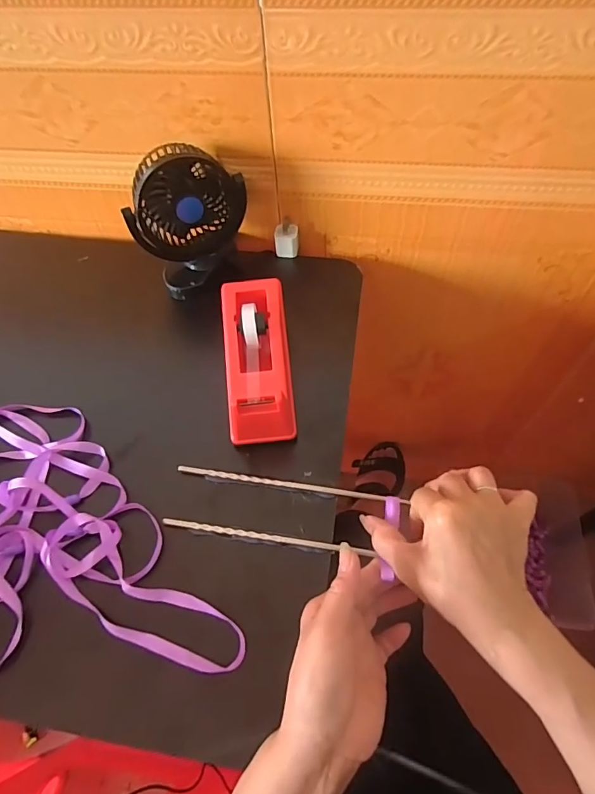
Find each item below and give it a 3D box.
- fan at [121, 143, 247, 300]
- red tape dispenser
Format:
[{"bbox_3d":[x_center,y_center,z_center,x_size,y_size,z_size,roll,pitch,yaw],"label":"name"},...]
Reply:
[{"bbox_3d":[-0.119,-0.193,0.497,0.074,0.130,0.117,37,68,22],"label":"fan"},{"bbox_3d":[-0.038,-0.031,0.444,0.061,0.085,0.158,-6,59,0],"label":"red tape dispenser"}]

